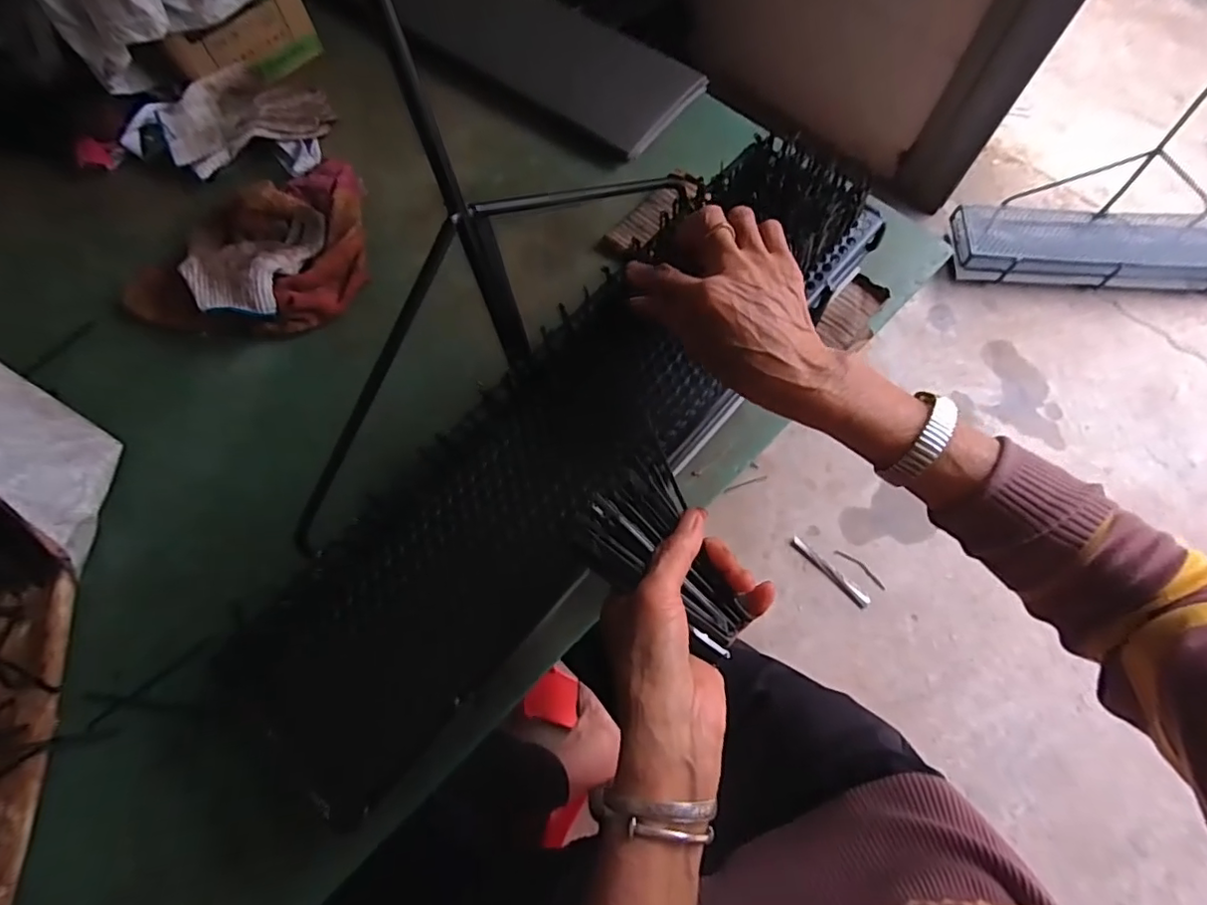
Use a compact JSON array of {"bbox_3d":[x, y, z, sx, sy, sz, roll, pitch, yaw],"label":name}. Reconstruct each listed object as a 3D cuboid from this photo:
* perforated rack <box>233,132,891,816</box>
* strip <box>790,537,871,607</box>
[{"bbox_3d":[-0.014,-0.019,0.426,0.138,0.069,0.607,40,80,16],"label":"perforated rack"},{"bbox_3d":[0.424,0.224,1.059,0.026,0.008,0.172,-43,73,-14],"label":"strip"}]

